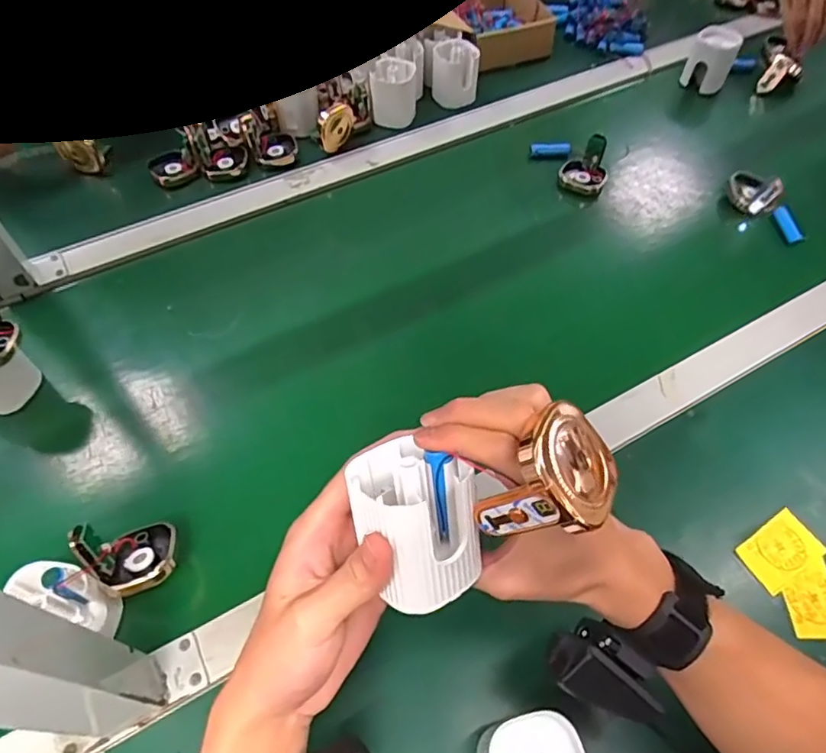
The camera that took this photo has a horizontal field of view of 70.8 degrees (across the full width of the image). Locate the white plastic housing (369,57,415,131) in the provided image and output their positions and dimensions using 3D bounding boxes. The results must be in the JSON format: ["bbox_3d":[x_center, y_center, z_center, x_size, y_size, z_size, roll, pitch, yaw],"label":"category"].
[{"bbox_3d":[-0.026,-0.367,0.761,0.060,0.067,0.056,0,55,2],"label":"white plastic housing"}]

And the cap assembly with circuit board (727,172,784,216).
[{"bbox_3d":[0.402,-0.223,0.681,0.030,0.047,0.062,-19,57,-11],"label":"cap assembly with circuit board"}]

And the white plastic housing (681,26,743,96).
[{"bbox_3d":[0.423,-0.451,0.822,0.059,0.064,0.046,22,59,16],"label":"white plastic housing"}]

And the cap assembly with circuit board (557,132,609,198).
[{"bbox_3d":[0.212,-0.256,0.717,0.055,0.060,0.061,17,58,13],"label":"cap assembly with circuit board"}]

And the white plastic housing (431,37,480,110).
[{"bbox_3d":[0.057,-0.414,0.798,0.066,0.069,0.066,3,56,4],"label":"white plastic housing"}]

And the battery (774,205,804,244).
[{"bbox_3d":[0.437,-0.175,0.673,0.018,0.015,0.051,-2,56,-2],"label":"battery"}]

